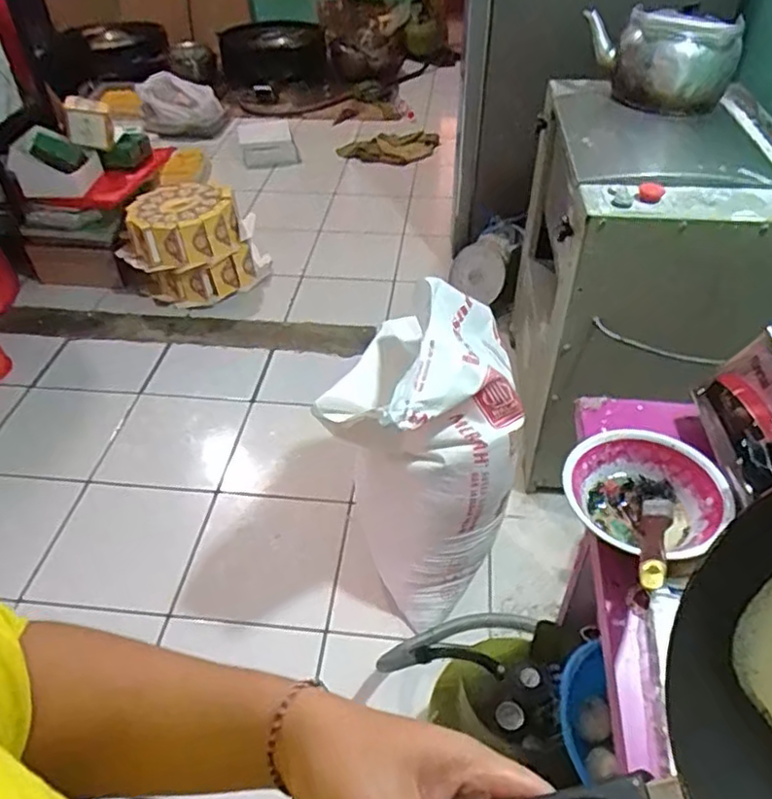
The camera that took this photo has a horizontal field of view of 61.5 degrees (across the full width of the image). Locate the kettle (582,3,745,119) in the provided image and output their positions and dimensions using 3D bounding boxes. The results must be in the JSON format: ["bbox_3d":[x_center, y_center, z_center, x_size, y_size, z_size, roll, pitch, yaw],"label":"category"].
[{"bbox_3d":[0.495,-0.620,1.202,0.149,0.178,0.241,-30,50,-27],"label":"kettle"}]

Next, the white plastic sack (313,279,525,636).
[{"bbox_3d":[0.071,0.111,1.177,0.303,0.544,0.359,6,43,9],"label":"white plastic sack"}]

